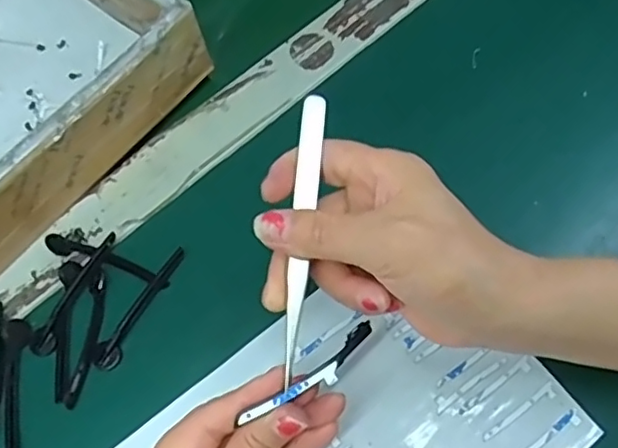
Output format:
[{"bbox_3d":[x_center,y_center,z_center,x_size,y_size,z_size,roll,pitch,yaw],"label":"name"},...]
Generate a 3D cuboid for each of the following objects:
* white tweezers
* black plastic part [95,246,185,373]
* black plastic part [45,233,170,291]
[{"bbox_3d":[-0.003,0.003,0.265,0.010,0.004,0.124,6,77,1],"label":"white tweezers"},{"bbox_3d":[-0.089,0.045,0.335,0.014,0.004,0.074,30,70,16],"label":"black plastic part"},{"bbox_3d":[-0.112,0.020,0.345,0.072,0.006,0.011,17,67,11],"label":"black plastic part"}]

